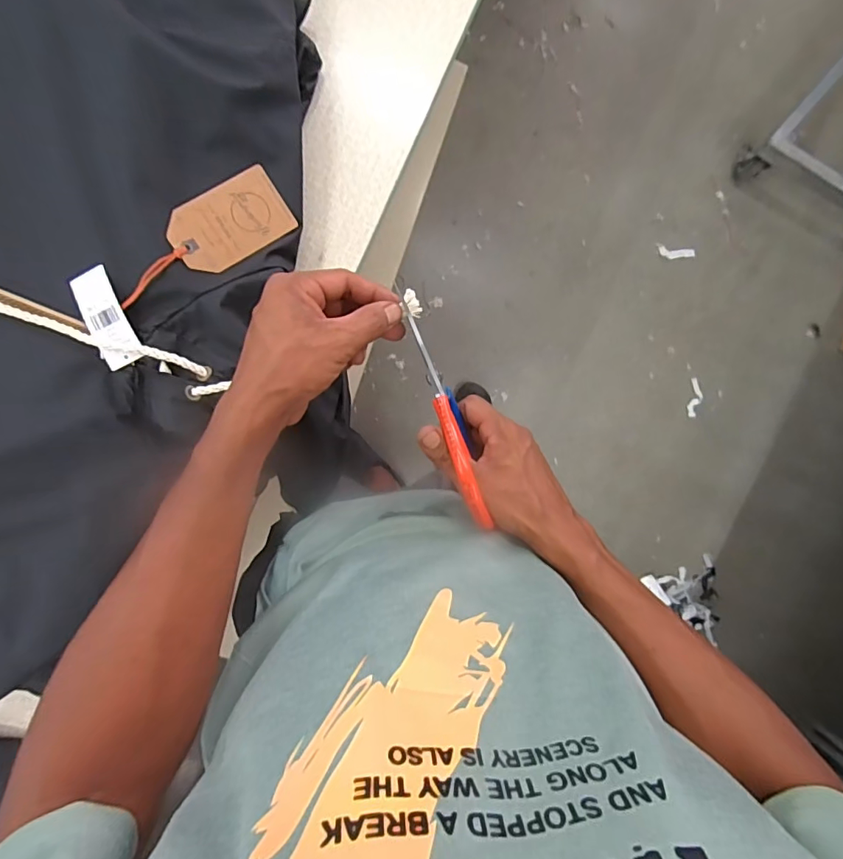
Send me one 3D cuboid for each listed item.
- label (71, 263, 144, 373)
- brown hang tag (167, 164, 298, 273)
[{"bbox_3d":[-0.258,-0.091,0.396,0.031,0.014,0.079,-23,98,-4],"label":"label"},{"bbox_3d":[-0.164,-0.178,0.416,0.098,0.004,0.059,-36,107,-13],"label":"brown hang tag"}]

